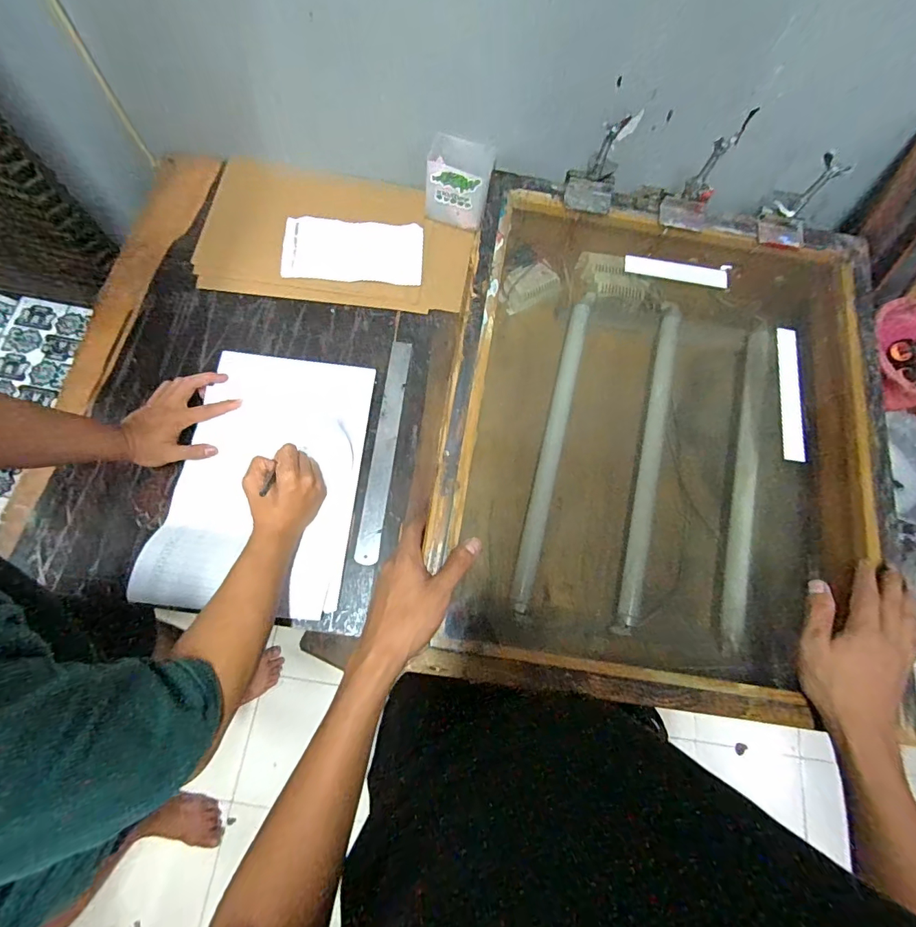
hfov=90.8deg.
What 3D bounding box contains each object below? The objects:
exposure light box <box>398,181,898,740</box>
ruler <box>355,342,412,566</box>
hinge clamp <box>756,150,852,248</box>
[{"bbox_3d":[0.235,-0.052,0.573,0.478,0.151,0.562,9,73,1],"label":"exposure light box"},{"bbox_3d":[-0.104,-0.026,0.641,0.029,0.006,0.327,10,74,-9],"label":"ruler"},{"bbox_3d":[0.425,-0.323,0.552,0.069,0.089,0.059,4,70,-4],"label":"hinge clamp"}]

